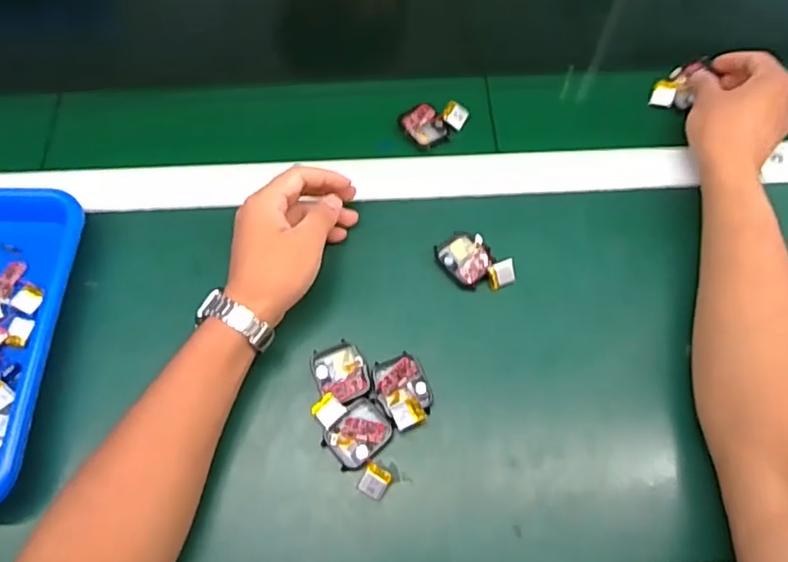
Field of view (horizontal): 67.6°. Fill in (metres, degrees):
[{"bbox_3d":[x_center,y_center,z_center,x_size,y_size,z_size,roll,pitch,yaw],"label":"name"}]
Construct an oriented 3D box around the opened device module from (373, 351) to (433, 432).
[{"bbox_3d":[0.008,0.081,0.436,0.038,0.016,0.054,-22,67,-10],"label":"opened device module"}]

